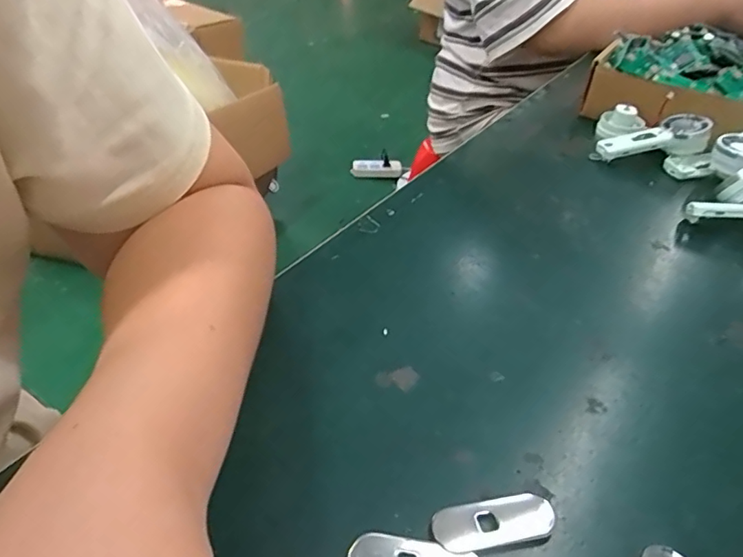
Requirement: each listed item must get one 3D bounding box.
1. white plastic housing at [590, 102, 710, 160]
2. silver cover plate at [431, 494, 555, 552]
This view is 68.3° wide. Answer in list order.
[{"bbox_3d":[0.250,-0.127,0.500,0.094,0.040,0.072,25,43,22],"label":"white plastic housing"},{"bbox_3d":[0.050,0.098,0.220,0.050,0.004,0.017,-4,40,-13],"label":"silver cover plate"}]

